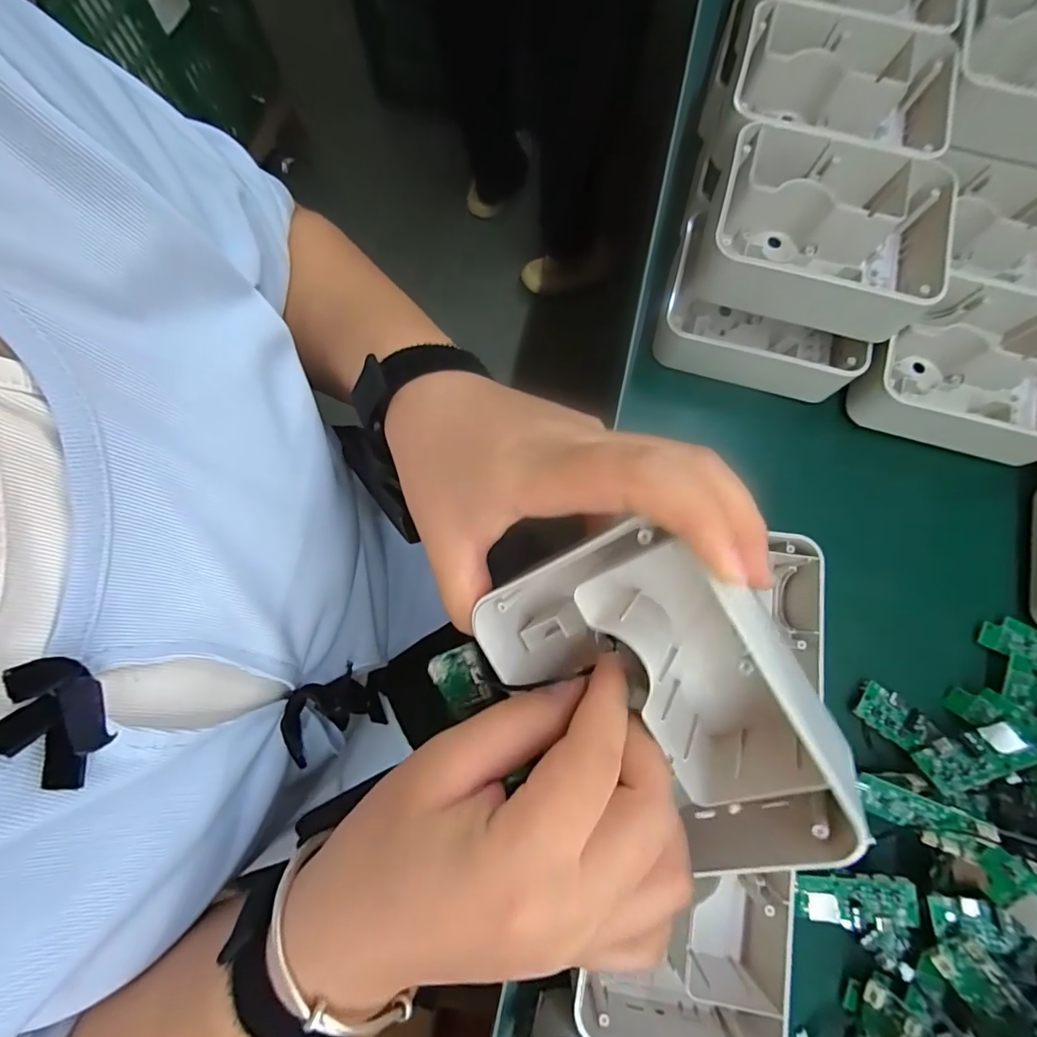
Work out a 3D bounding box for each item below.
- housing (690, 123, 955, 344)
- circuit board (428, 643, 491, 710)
[{"bbox_3d":[0.184,-0.164,0.297,0.142,0.043,0.102,18,78,3],"label":"housing"},{"bbox_3d":[-0.027,0.076,0.233,0.023,0.006,0.028,-17,95,5],"label":"circuit board"}]

